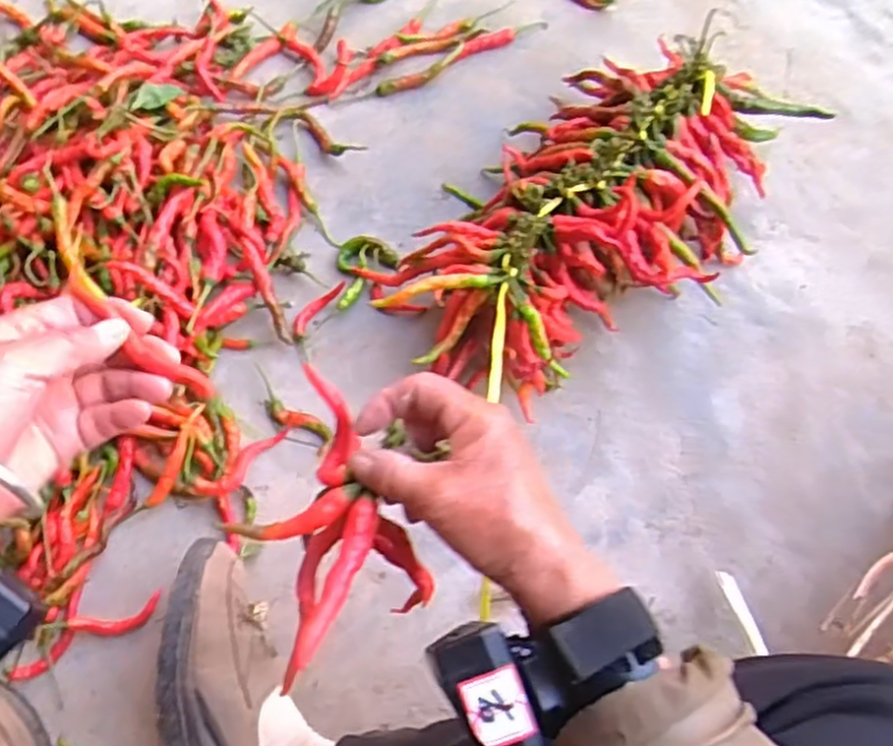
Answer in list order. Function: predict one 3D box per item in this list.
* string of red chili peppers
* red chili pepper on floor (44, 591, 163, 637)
[{"bbox_3d":[0.117,-0.138,0.581,0.382,0.124,0.210,-38,77,-12],"label":"string of red chili peppers"},{"bbox_3d":[-0.248,0.182,0.537,0.082,0.010,0.022,-16,73,-6],"label":"red chili pepper on floor"}]

